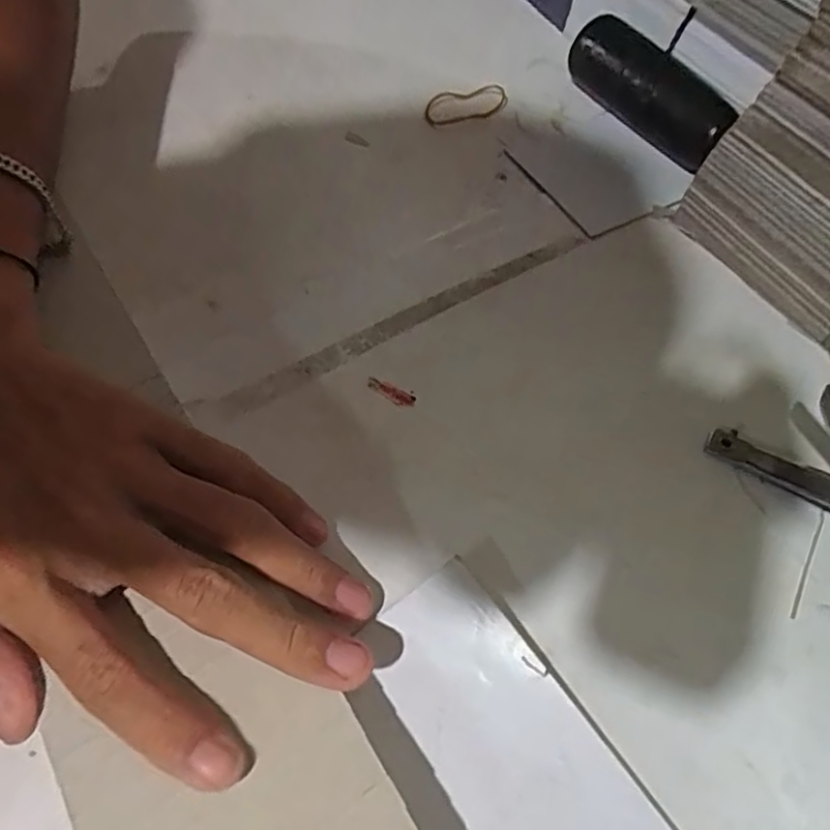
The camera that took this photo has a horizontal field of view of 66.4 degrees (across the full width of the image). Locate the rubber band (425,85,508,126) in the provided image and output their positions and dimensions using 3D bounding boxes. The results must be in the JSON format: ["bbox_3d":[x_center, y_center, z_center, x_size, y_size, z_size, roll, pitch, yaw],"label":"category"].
[{"bbox_3d":[0.030,-0.172,0.353,0.052,0.004,0.023,-15,75,-14],"label":"rubber band"}]

